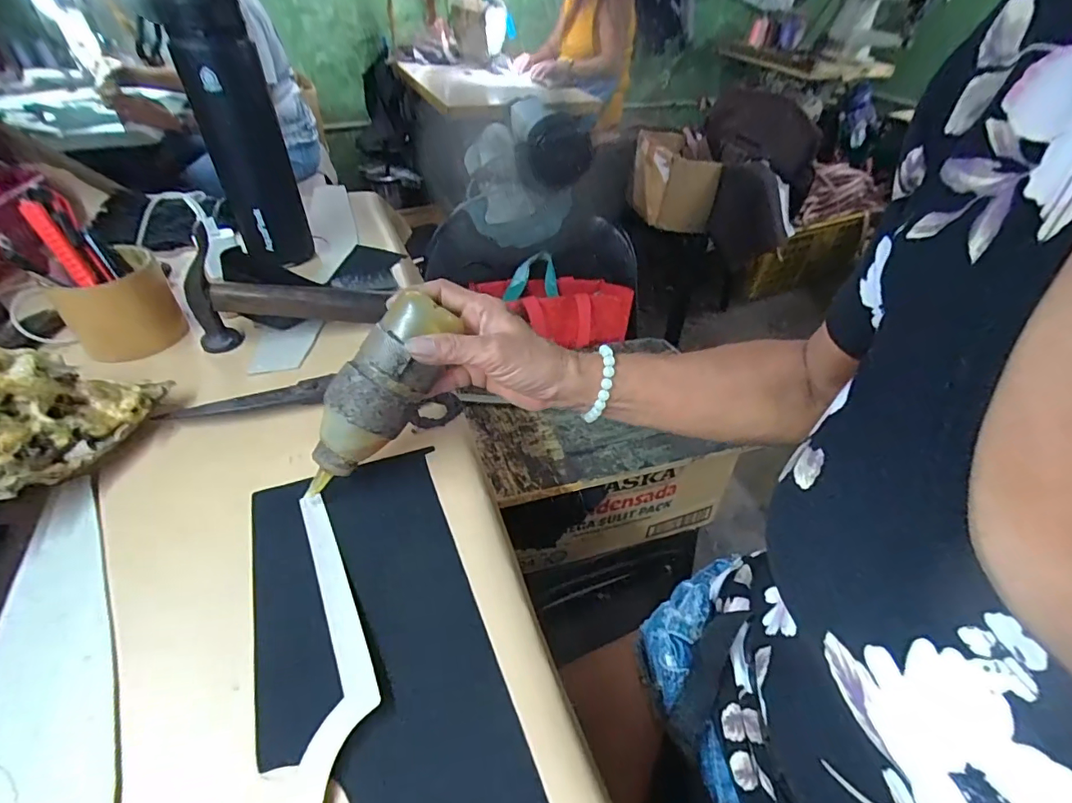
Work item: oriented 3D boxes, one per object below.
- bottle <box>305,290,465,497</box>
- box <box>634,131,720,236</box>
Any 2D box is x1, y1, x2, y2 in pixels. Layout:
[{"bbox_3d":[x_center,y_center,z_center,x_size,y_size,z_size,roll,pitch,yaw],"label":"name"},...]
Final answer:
[{"bbox_3d":[-0.100,0.001,0.321,0.047,0.048,0.141,33,94,29],"label":"bottle"},{"bbox_3d":[0.463,-0.753,1.725,0.213,0.245,0.263,-5,42,-9],"label":"box"}]

